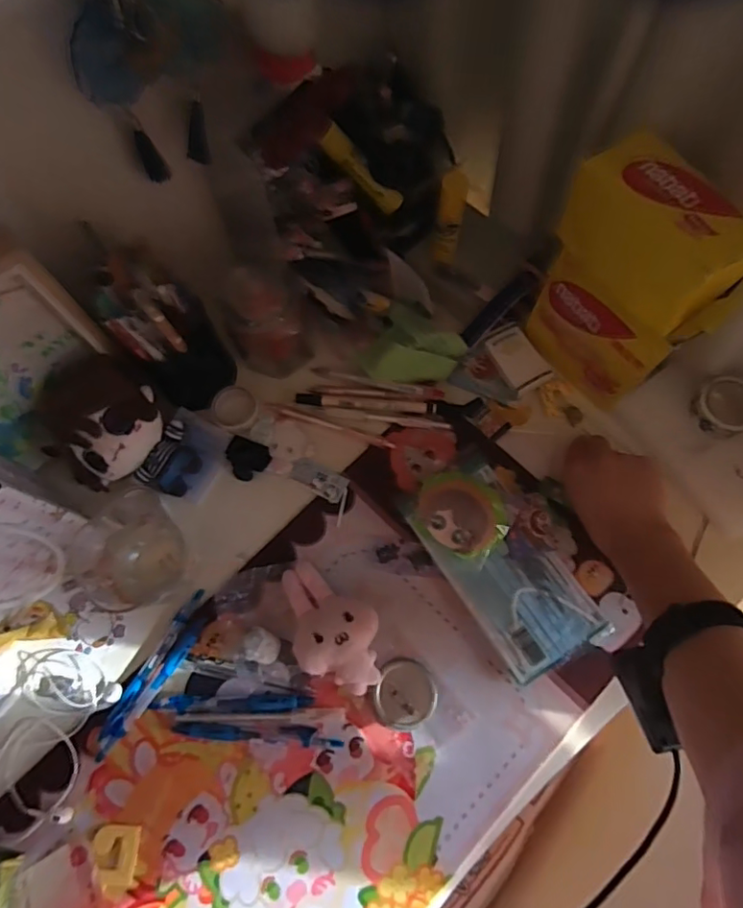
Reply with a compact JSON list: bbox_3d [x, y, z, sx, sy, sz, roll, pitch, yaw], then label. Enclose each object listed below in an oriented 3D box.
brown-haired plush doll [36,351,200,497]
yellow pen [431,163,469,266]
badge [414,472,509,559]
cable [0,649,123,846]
[{"bbox_3d":[-0.237,-0.017,0.513,0.139,0.089,0.109,38,77,13],"label":"brown-haired plush doll"},{"bbox_3d":[0.075,-0.224,0.528,0.024,0.098,0.022,15,72,7],"label":"yellow pen"},{"bbox_3d":[0.082,0.055,0.511,0.070,0.024,0.085,-42,75,-11],"label":"badge"},{"bbox_3d":[-0.289,0.245,0.468,0.127,0.015,0.152,34,76,12],"label":"cable"}]

